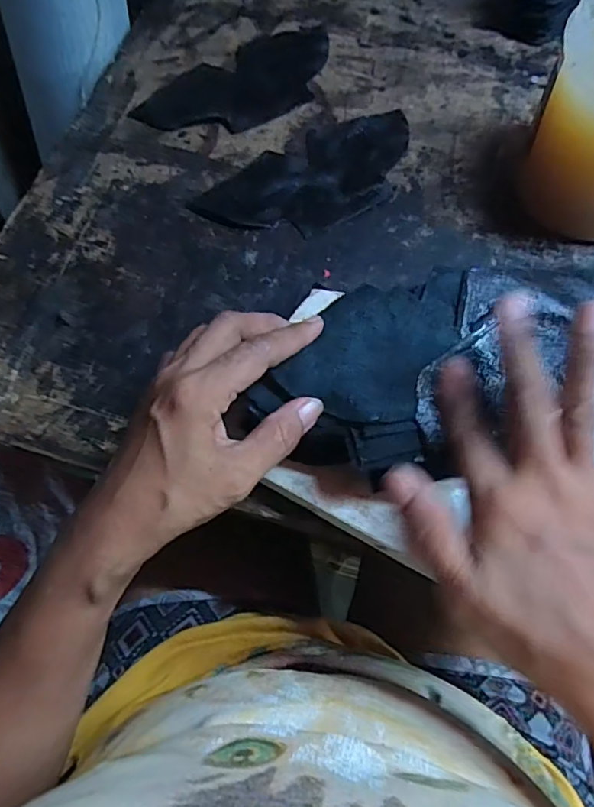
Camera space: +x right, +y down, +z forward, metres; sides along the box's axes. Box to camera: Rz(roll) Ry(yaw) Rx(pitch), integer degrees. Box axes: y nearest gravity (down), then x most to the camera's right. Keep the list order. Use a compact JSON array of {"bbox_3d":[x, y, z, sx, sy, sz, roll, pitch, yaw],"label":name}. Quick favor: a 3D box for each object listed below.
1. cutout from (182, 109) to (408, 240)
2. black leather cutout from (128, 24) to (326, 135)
[{"bbox_3d":[0.019,-0.179,0.421,0.185,0.004,0.087,-34,70,-13],"label":"cutout"},{"bbox_3d":[-0.045,-0.282,0.469,0.189,0.004,0.093,-34,71,-13],"label":"black leather cutout"}]

